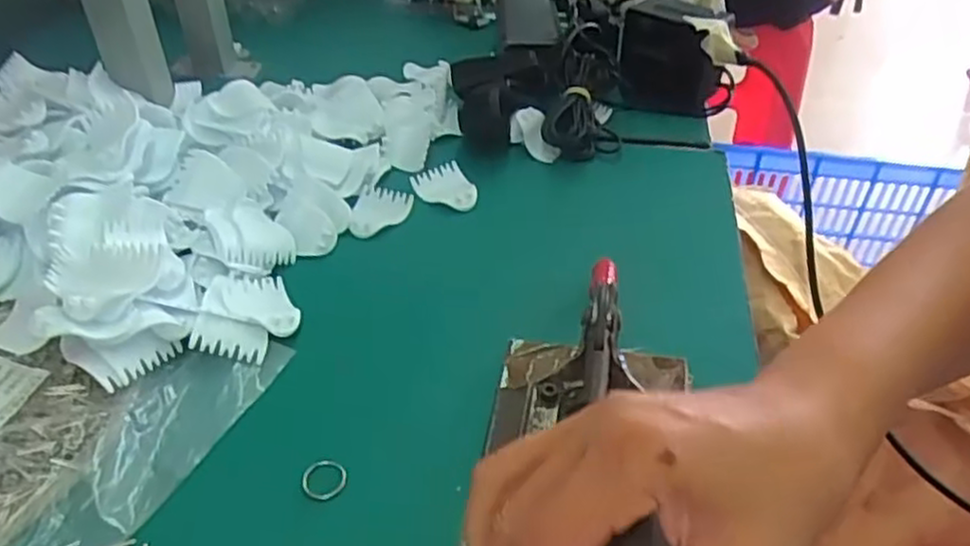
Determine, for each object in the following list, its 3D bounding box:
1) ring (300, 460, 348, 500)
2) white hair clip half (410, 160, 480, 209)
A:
[{"bbox_3d":[-0.077,0.099,0.358,0.020,0.006,0.022,1,41,-1],"label":"ring"},{"bbox_3d":[-0.029,-0.059,0.539,0.037,0.018,0.049,-19,45,-22],"label":"white hair clip half"}]

